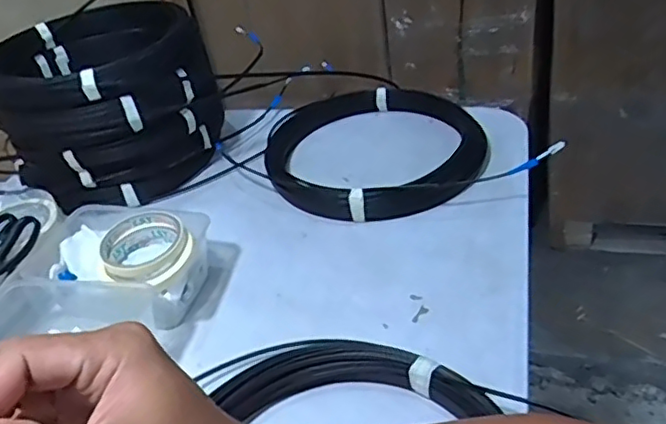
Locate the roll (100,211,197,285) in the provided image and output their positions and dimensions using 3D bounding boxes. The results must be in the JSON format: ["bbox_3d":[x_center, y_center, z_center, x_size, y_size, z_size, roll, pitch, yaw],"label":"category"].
[{"bbox_3d":[-0.191,0.041,0.626,0.107,0.033,0.086,28,48,34],"label":"roll"}]

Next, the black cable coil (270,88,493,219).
[{"bbox_3d":[0.055,-0.090,0.791,0.274,0.052,0.263,-7,36,5],"label":"black cable coil"}]

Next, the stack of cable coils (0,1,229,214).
[{"bbox_3d":[-0.305,-0.148,0.832,0.265,0.181,0.264,-25,38,-19],"label":"stack of cable coils"}]

